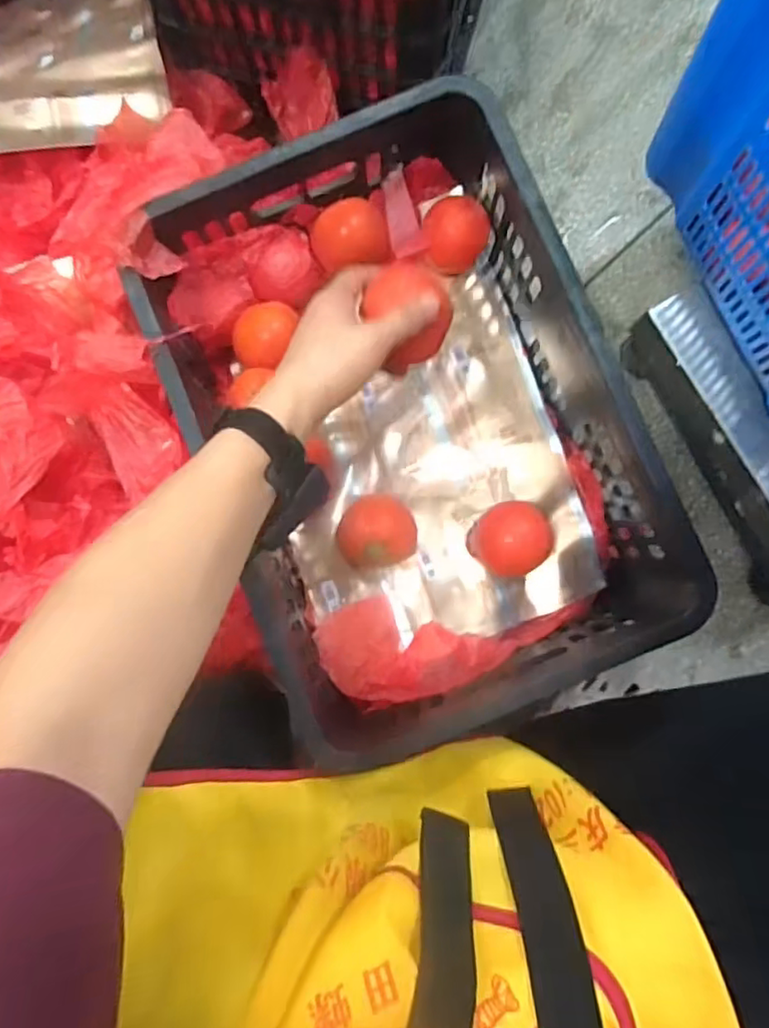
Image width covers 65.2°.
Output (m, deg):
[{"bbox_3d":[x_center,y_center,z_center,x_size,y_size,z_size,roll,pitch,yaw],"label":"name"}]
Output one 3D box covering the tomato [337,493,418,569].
[{"bbox_3d":[-0.009,0.016,0.574,0.079,0.054,0.070,-13,86,1],"label":"tomato"}]

